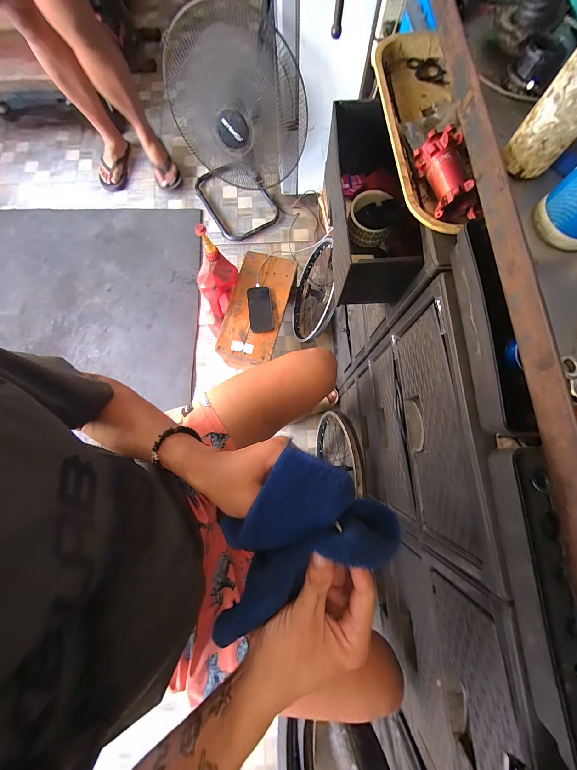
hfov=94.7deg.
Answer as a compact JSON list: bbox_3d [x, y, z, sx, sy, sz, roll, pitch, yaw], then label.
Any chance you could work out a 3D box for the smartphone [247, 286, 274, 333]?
[{"bbox_3d":[-0.100,-0.264,0.934,0.081,0.015,0.167,-6,77,-1],"label":"smartphone"}]

